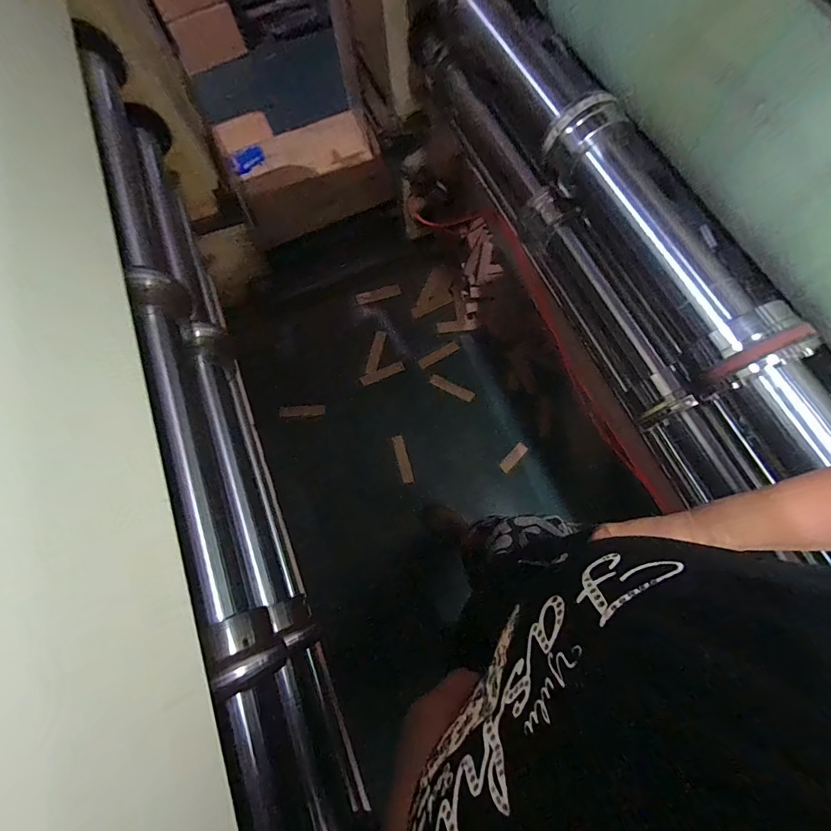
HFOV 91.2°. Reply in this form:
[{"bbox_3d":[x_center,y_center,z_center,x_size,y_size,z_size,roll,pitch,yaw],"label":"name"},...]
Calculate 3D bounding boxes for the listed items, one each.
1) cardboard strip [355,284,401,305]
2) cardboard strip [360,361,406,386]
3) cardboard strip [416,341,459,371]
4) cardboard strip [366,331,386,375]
[{"bbox_3d":[-0.142,-0.461,1.546,0.170,0.010,0.043,-16,86,-5],"label":"cardboard strip"},{"bbox_3d":[-0.125,-0.159,1.554,0.172,0.012,0.039,-22,93,4],"label":"cardboard strip"},{"bbox_3d":[0.088,-0.230,1.548,0.162,0.011,0.040,-30,91,2],"label":"cardboard strip"},{"bbox_3d":[-0.149,-0.239,1.549,0.040,0.009,0.168,14,91,0],"label":"cardboard strip"}]

